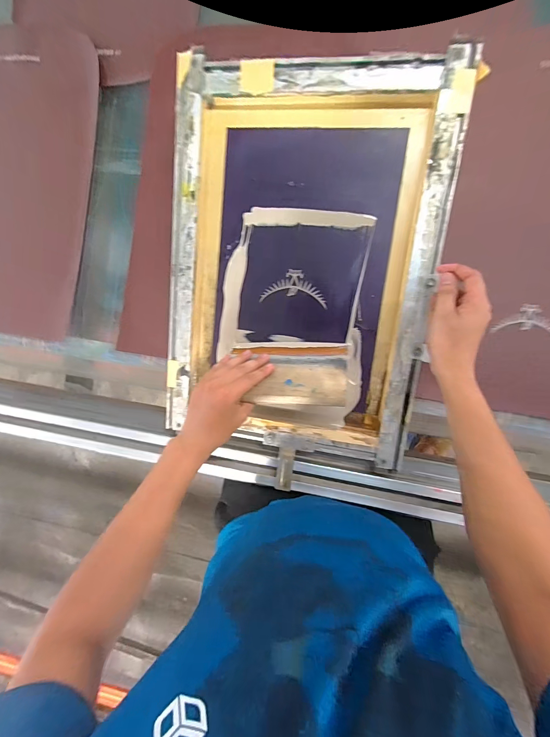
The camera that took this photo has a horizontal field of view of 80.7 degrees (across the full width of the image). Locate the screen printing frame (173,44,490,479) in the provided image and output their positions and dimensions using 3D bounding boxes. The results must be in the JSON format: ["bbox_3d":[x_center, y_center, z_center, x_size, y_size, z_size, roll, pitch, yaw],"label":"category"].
[{"bbox_3d":[0.027,-0.127,0.492,0.390,0.038,0.573,9,101,10],"label":"screen printing frame"}]

